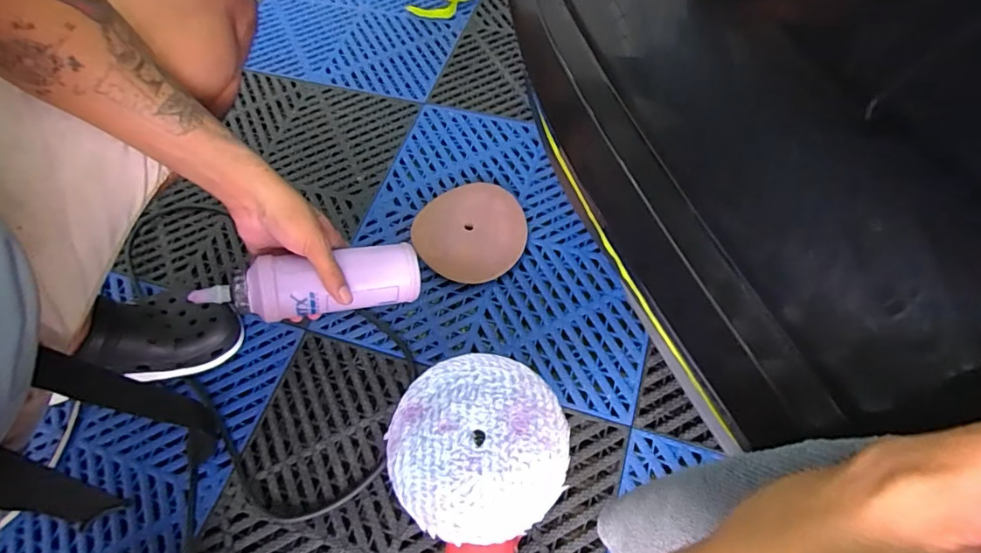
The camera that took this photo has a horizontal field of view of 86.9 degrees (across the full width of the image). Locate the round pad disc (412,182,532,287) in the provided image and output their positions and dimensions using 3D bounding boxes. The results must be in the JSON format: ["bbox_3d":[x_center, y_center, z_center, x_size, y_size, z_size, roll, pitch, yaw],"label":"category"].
[{"bbox_3d":[-0.024,-0.055,0.672,0.138,0.031,0.140,-1,60,2],"label":"round pad disc"}]

